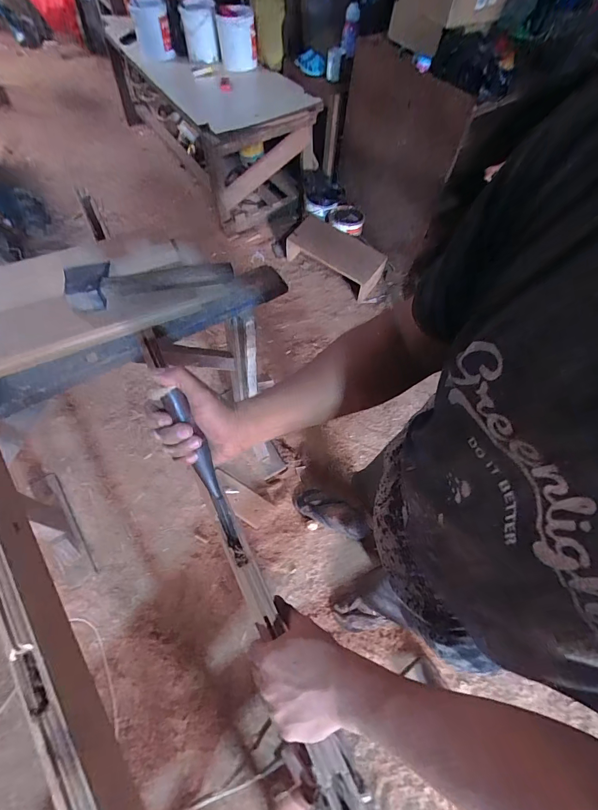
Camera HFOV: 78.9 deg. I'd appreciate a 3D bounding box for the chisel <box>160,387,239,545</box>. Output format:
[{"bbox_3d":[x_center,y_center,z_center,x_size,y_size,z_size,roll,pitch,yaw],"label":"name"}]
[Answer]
[{"bbox_3d":[-0.119,0.083,0.461,0.024,0.214,0.022,-22,22,-13],"label":"chisel"}]

